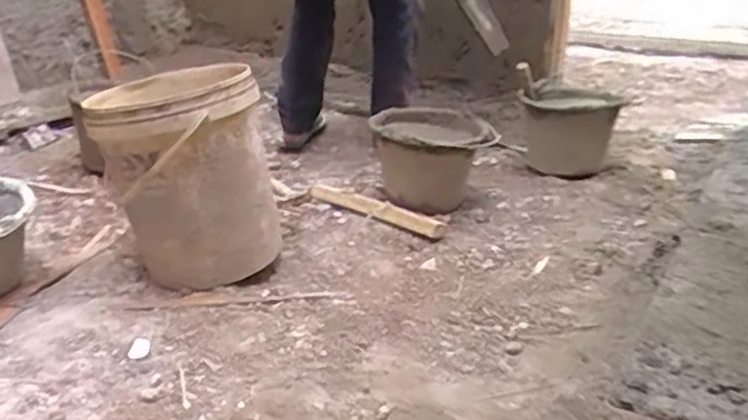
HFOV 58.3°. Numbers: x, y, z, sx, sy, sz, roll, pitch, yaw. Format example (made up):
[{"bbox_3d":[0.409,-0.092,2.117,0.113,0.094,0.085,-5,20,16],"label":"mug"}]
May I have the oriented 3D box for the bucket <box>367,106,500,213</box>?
[{"bbox_3d":[0.149,-0.121,1.666,0.274,0.234,0.309,6,22,12],"label":"bucket"}]

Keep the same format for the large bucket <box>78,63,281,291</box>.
[{"bbox_3d":[-0.378,-0.074,1.327,0.300,0.380,0.368,-7,23,-20],"label":"large bucket"}]

